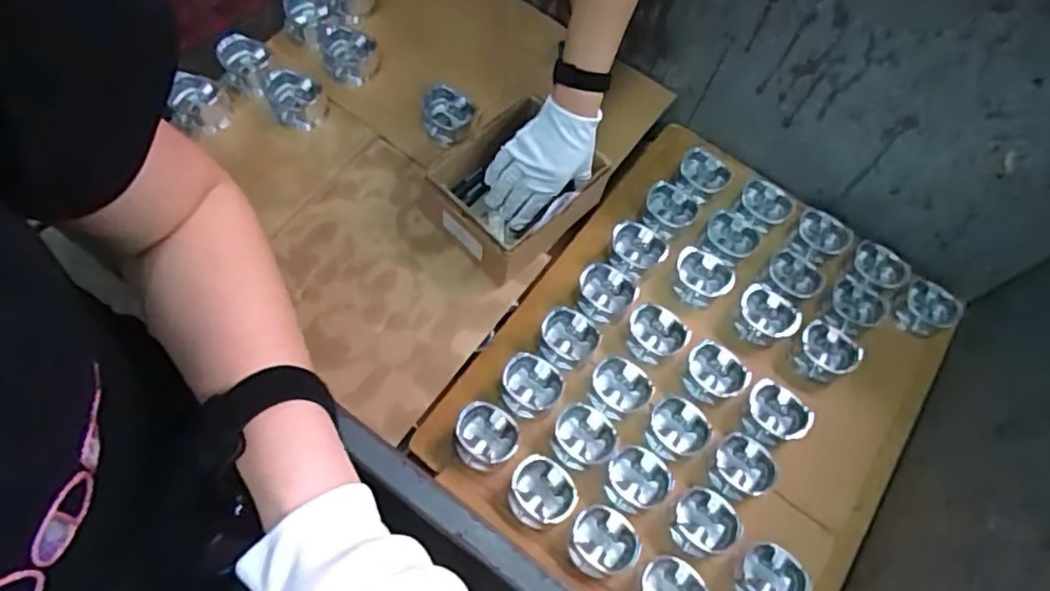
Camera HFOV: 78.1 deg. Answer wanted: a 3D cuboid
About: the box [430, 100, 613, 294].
[{"bbox_3d":[-0.019,-0.139,0.847,0.171,0.110,0.194,39,67,13],"label":"box"}]

